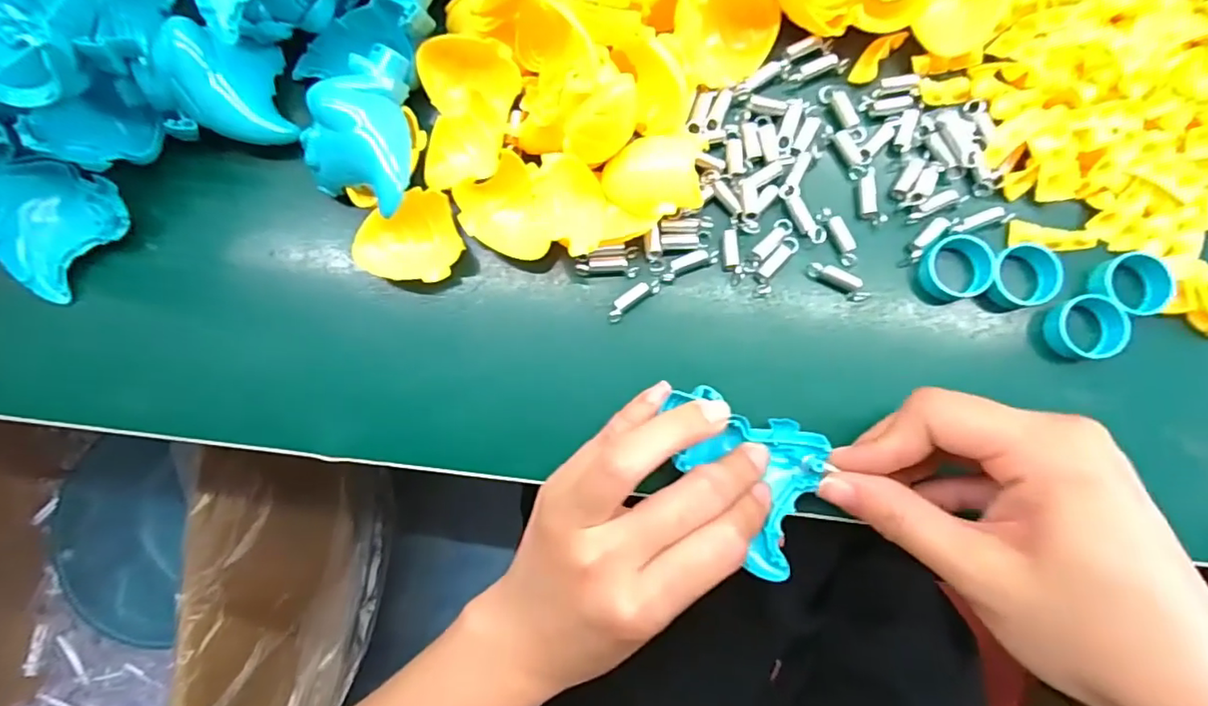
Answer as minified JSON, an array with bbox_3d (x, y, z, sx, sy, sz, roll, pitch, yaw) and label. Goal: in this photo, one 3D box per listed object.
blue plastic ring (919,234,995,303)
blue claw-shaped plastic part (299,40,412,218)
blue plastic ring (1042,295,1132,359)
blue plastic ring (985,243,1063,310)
[{"bbox_3d":[0.146,-0.036,0.239,0.024,0.013,0.024,-1,83,4],"label":"blue plastic ring"},{"bbox_3d":[-0.106,-0.093,0.245,0.044,0.022,0.070,-6,82,4],"label":"blue claw-shaped plastic part"},{"bbox_3d":[0.196,-0.010,0.232,0.023,0.012,0.026,-22,81,1],"label":"blue plastic ring"},{"bbox_3d":[0.172,-0.032,0.237,0.028,0.013,0.026,-1,83,4],"label":"blue plastic ring"}]

